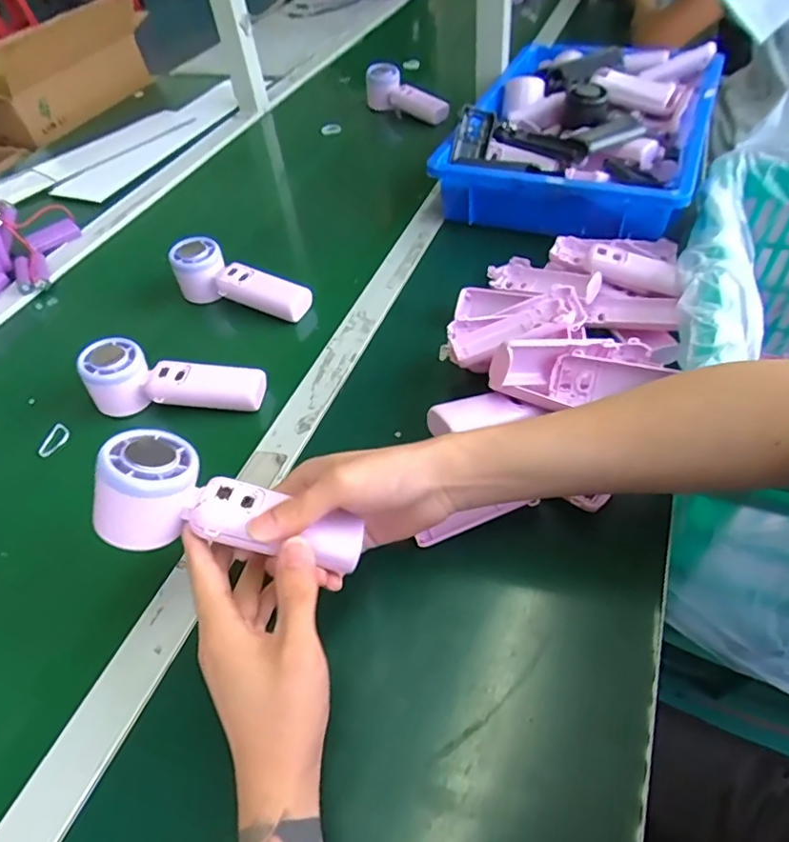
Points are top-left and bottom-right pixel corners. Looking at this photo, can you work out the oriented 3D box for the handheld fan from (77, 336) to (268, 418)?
[{"bbox_3d":[-0.206,-0.037,0.530,0.158,0.056,0.055,4,49,10],"label":"handheld fan"}]

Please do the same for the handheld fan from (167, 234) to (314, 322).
[{"bbox_3d":[-0.174,-0.155,0.626,0.165,0.051,0.056,20,53,23],"label":"handheld fan"}]

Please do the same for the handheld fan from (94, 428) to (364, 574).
[{"bbox_3d":[-0.101,0.057,0.357,0.161,0.047,0.061,20,49,-8],"label":"handheld fan"}]

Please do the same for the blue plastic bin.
[{"bbox_3d":[0.258,-0.390,0.757,0.294,0.083,0.412,18,52,21],"label":"blue plastic bin"}]

